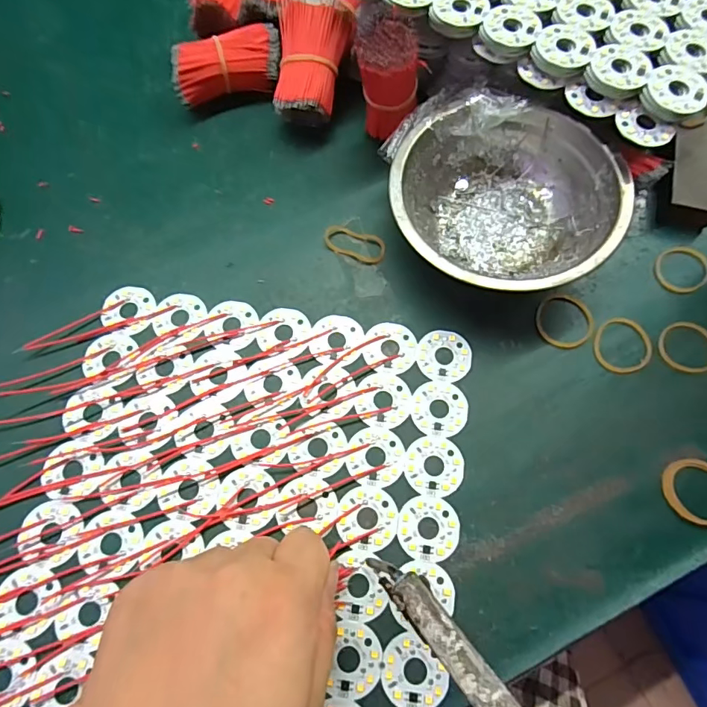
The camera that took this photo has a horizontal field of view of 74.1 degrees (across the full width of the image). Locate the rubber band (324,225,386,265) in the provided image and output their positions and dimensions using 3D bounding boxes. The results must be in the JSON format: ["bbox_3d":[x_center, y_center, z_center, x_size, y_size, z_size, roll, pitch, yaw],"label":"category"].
[{"bbox_3d":[0.001,-0.068,0.288,0.038,0.005,0.019,17,71,5],"label":"rubber band"}]

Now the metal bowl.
[{"bbox_3d":[0.085,-0.084,0.272,0.121,0.046,0.117,0,71,-1],"label":"metal bowl"}]

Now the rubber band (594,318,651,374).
[{"bbox_3d":[0.153,-0.005,0.267,0.034,0.004,0.032,0,71,-1],"label":"rubber band"}]

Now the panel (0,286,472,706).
[{"bbox_3d":[-0.052,0.073,0.239,0.209,0.004,0.207,9,71,2],"label":"panel"}]

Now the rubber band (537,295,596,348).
[{"bbox_3d":[0.123,-0.019,0.272,0.033,0.004,0.033,0,71,-1],"label":"rubber band"}]

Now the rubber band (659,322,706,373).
[{"bbox_3d":[0.192,-0.003,0.267,0.033,0.004,0.030,0,71,-1],"label":"rubber band"}]

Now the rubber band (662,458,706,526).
[{"bbox_3d":[0.177,0.071,0.240,0.034,0.005,0.032,0,71,-1],"label":"rubber band"}]

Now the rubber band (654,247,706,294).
[{"bbox_3d":[0.200,-0.052,0.284,0.034,0.004,0.030,-30,74,-11],"label":"rubber band"}]

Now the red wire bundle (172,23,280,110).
[{"bbox_3d":[-0.084,-0.190,0.317,0.073,0.036,0.032,-20,72,-8],"label":"red wire bundle"}]

